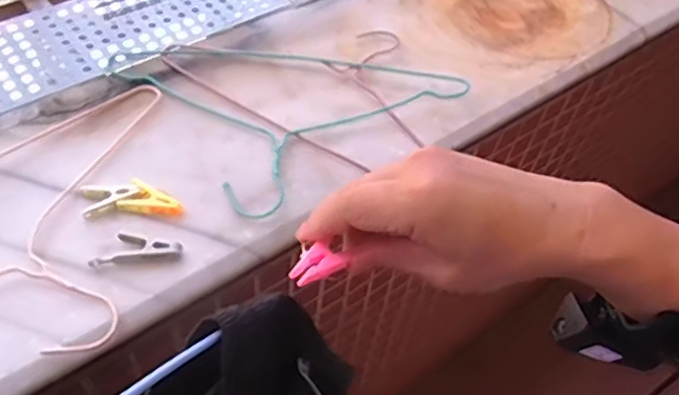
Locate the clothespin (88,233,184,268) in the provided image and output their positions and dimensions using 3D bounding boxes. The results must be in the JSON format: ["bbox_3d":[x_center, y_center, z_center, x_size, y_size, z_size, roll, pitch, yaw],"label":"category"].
[{"bbox_3d":[-0.185,0.044,0.588,0.079,0.014,0.031,-7,51,-11],"label":"clothespin"}]

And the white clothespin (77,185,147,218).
[{"bbox_3d":[-0.219,-0.003,0.623,0.059,0.012,0.035,-13,52,-16],"label":"white clothespin"}]

